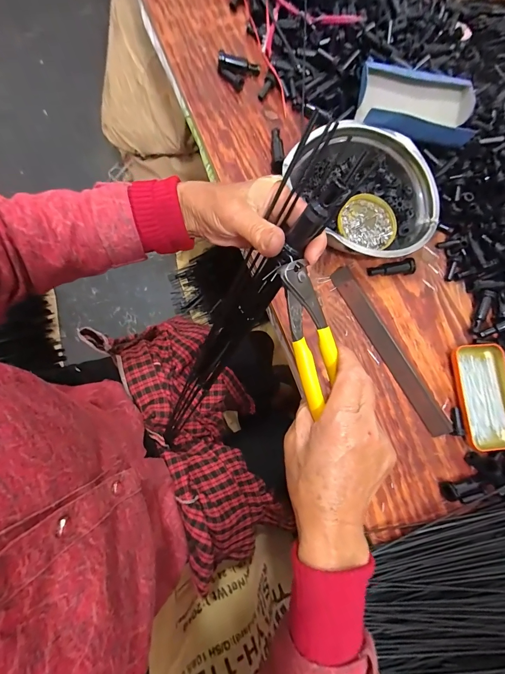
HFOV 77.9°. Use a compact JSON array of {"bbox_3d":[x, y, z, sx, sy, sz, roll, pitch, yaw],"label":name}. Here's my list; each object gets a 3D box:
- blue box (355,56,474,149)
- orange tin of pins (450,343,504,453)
[{"bbox_3d":[0.240,-0.334,0.446,0.173,0.033,0.112,4,79,-7],"label":"blue box"},{"bbox_3d":[0.328,0.083,0.441,0.078,0.018,0.142,1,79,-8],"label":"orange tin of pins"}]

